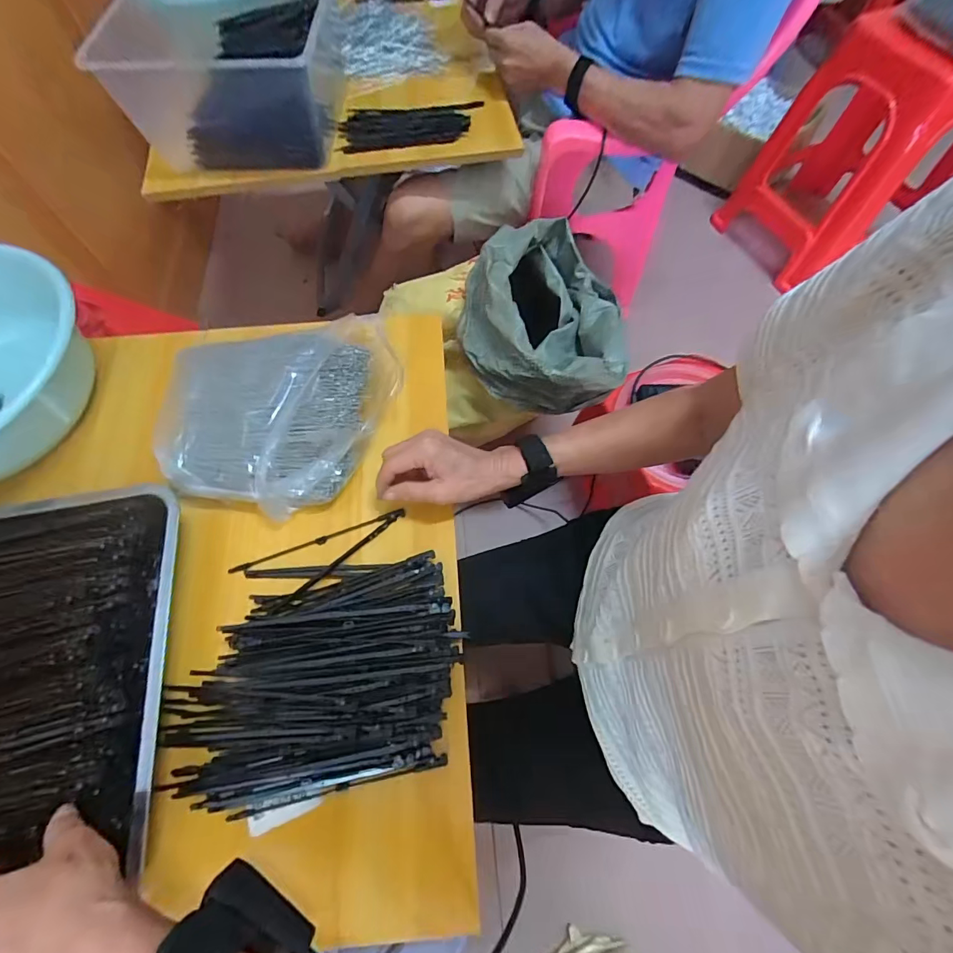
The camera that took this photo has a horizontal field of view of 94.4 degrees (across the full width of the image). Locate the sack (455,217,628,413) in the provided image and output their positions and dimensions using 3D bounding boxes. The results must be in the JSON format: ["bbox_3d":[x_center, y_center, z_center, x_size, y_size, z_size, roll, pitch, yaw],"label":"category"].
[{"bbox_3d":[0.112,-0.275,0.708,0.259,0.210,0.369,4,66,1],"label":"sack"}]

